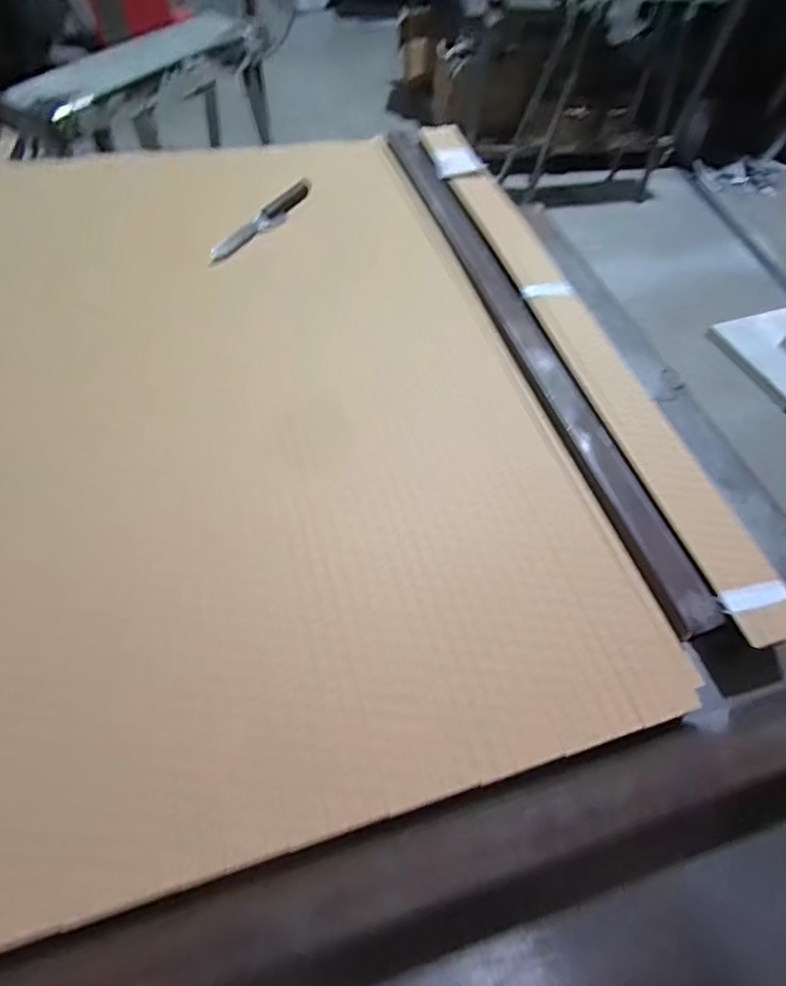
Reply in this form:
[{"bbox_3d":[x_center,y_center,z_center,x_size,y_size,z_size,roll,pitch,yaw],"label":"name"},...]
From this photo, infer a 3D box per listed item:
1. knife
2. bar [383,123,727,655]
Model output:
[{"bbox_3d":[-0.194,-0.412,0.756,0.032,0.016,0.234,26,59,14],"label":"knife"},{"bbox_3d":[0.155,-0.257,0.673,0.060,0.032,0.916,-13,58,-11],"label":"bar"}]

